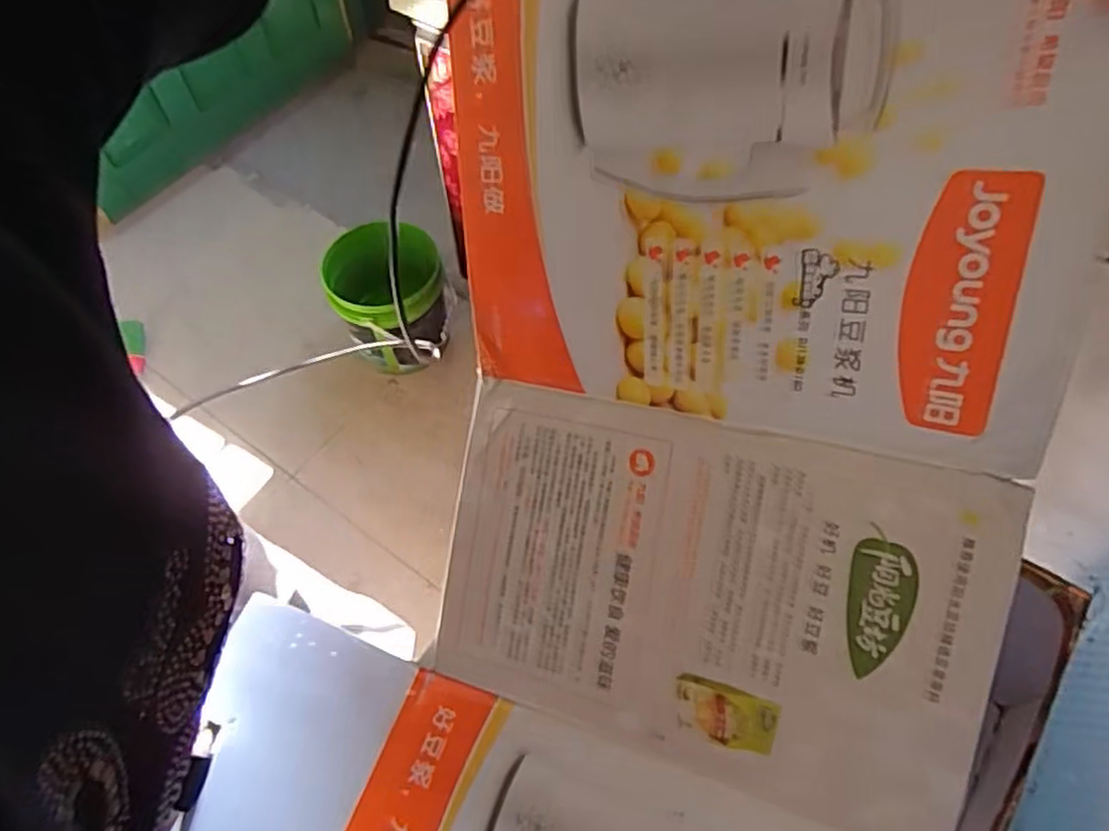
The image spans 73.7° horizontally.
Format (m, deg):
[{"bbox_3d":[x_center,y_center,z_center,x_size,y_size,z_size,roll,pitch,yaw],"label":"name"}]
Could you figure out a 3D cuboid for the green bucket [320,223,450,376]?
[{"bbox_3d":[-0.346,-0.239,1.587,0.237,0.284,0.210,-14,59,-8],"label":"green bucket"}]

